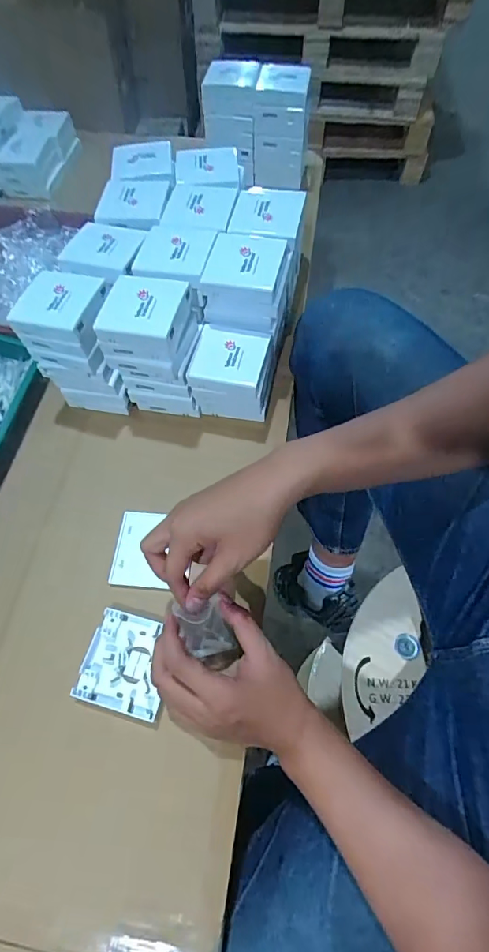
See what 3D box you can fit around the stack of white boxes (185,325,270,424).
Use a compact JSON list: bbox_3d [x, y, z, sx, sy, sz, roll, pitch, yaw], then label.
[{"bbox_3d":[-0.015,-0.124,0.567,0.088,0.089,0.079,10,62,6],"label":"stack of white boxes"}]

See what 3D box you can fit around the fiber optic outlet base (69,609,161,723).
[{"bbox_3d":[-0.115,0.185,0.447,0.082,0.012,0.085,14,62,8],"label":"fiber optic outlet base"}]

